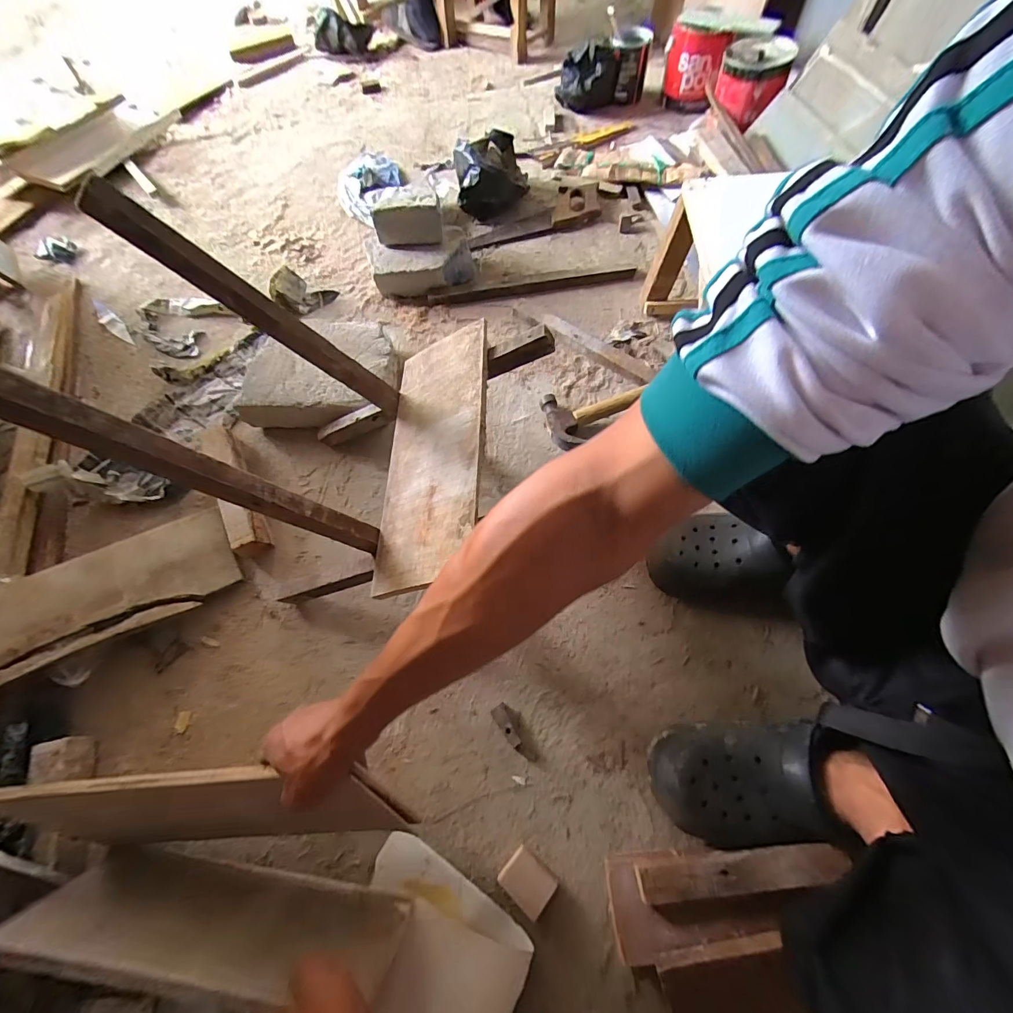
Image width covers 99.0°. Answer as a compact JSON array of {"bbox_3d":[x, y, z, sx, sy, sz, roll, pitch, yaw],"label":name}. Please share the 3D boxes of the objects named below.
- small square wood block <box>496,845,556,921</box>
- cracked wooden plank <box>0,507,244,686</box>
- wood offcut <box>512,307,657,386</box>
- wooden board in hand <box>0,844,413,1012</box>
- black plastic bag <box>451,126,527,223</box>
[{"bbox_3d":[0.023,0.413,0.478,0.054,0.016,0.042,35,72,18],"label":"small square wood block"},{"bbox_3d":[-0.620,0.143,0.589,0.450,0.015,0.148,-24,71,-21],"label":"cracked wooden plank"},{"bbox_3d":[0.142,-0.316,0.821,0.300,0.026,0.043,36,72,18],"label":"wood offcut"},{"bbox_3d":[-0.282,0.406,0.426,0.348,0.147,0.020,4,79,5],"label":"wooden board in hand"},{"bbox_3d":[-0.030,-0.748,0.983,0.169,0.125,0.118,-11,65,-2],"label":"black plastic bag"}]

